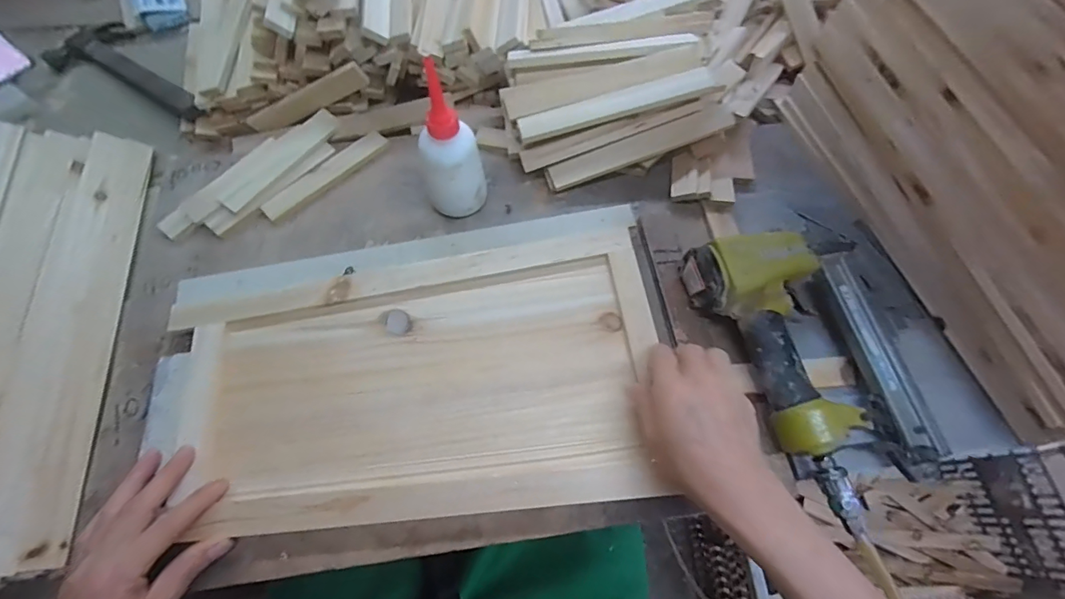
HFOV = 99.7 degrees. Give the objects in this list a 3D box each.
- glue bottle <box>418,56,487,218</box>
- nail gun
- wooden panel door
[{"bbox_3d":[-0.080,-0.138,0.431,0.060,0.132,0.047,-9,67,-5],"label":"glue bottle"},{"bbox_3d":[0.254,0.042,0.397,0.139,0.067,0.235,-22,69,-10],"label":"nail gun"},{"bbox_3d":[-0.106,0.058,0.416,0.440,0.015,0.265,-4,67,-3],"label":"wooden panel door"}]

